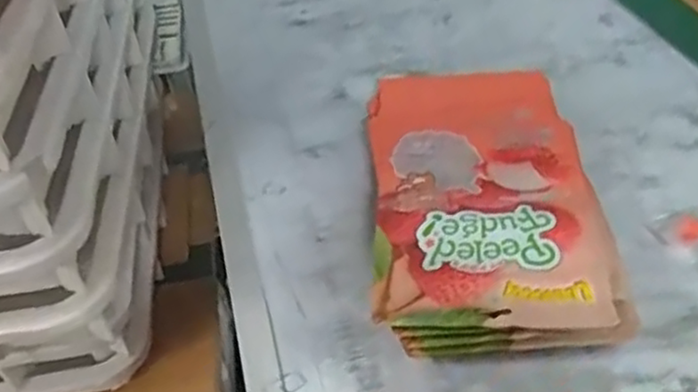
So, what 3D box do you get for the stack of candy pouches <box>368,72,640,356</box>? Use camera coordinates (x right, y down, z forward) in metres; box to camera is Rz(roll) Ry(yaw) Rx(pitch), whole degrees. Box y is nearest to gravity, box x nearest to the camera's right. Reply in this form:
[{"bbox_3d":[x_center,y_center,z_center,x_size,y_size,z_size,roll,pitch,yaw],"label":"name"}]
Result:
[{"bbox_3d":[0.103,-0.009,0.565,0.172,0.048,0.309,-3,46,1],"label":"stack of candy pouches"}]

